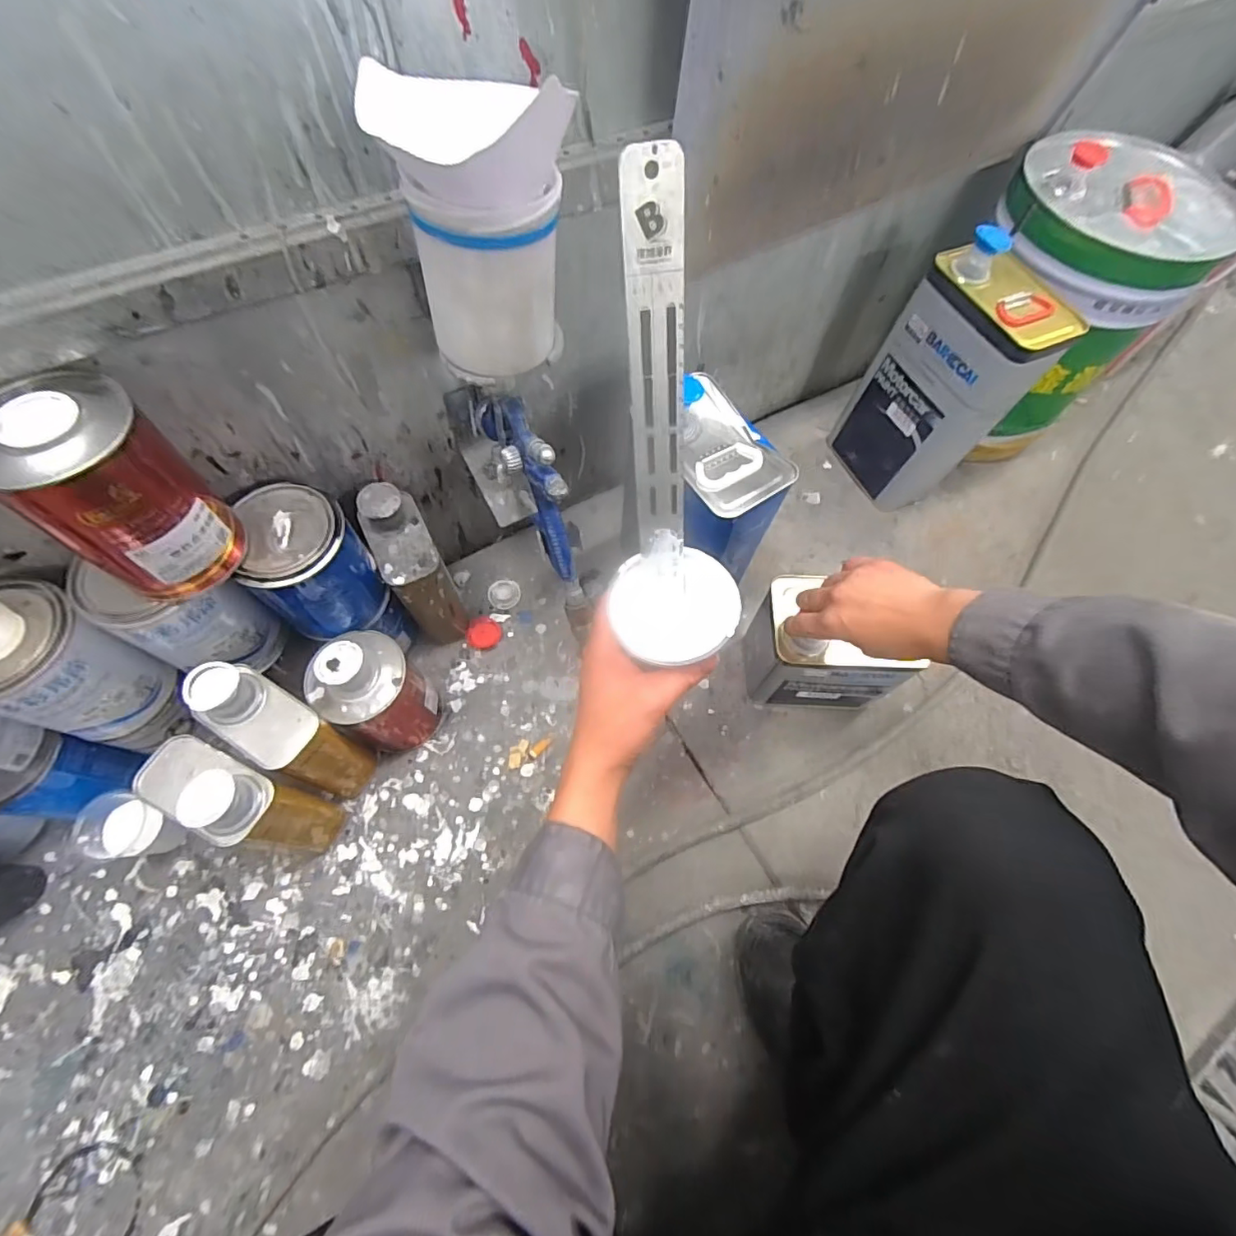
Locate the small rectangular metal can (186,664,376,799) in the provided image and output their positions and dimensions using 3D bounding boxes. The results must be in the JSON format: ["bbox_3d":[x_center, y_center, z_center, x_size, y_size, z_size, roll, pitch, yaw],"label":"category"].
[{"bbox_3d":[-0.344,0.127,0.565,0.115,0.215,0.077,28,66,10],"label":"small rectangular metal can"}]

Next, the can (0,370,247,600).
[{"bbox_3d":[-0.365,-0.090,0.404,0.092,0.147,0.096,1,65,-3],"label":"can"}]

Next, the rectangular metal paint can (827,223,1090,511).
[{"bbox_3d":[0.442,-0.310,0.757,0.117,0.317,0.172,-23,68,-14],"label":"rectangular metal paint can"}]

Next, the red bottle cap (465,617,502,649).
[{"bbox_3d":[-0.176,0.020,0.720,0.041,0.009,0.043,1,65,-3],"label":"red bottle cap"}]

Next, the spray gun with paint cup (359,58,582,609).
[{"bbox_3d":[-0.077,-0.174,0.396,0.100,0.286,0.186,-14,66,-10],"label":"spray gun with paint cup"}]

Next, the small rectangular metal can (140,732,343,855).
[{"bbox_3d":[-0.368,0.181,0.538,0.121,0.210,0.075,33,67,12],"label":"small rectangular metal can"}]

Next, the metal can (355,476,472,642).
[{"bbox_3d":[-0.236,-0.052,0.649,0.071,0.210,0.106,-26,69,-15],"label":"metal can"}]

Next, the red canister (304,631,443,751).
[{"bbox_3d":[-0.269,0.083,0.604,0.099,0.180,0.097,29,67,10],"label":"red canister"}]

